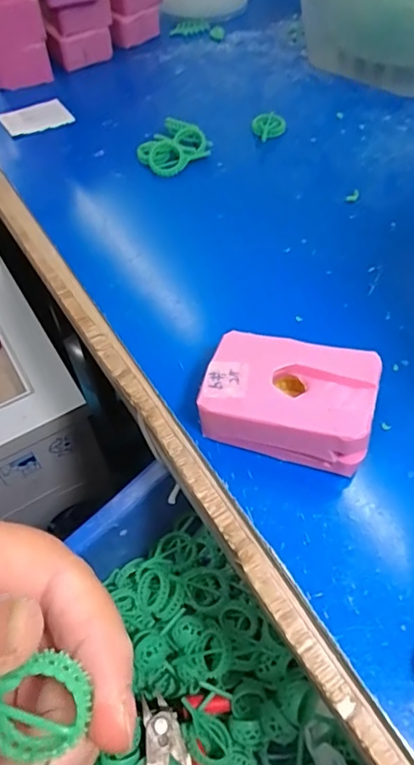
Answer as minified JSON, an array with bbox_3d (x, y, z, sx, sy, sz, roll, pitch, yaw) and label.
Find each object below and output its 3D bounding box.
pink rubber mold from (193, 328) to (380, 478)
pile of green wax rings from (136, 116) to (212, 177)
[{"bbox_3d":[0.034,0.008,0.226,0.068,0.034,0.046,11,55,10],"label":"pink rubber mold"},{"bbox_3d":[-0.025,-0.162,0.360,0.044,0.016,0.040,-33,60,-20],"label":"pile of green wax rings"}]

